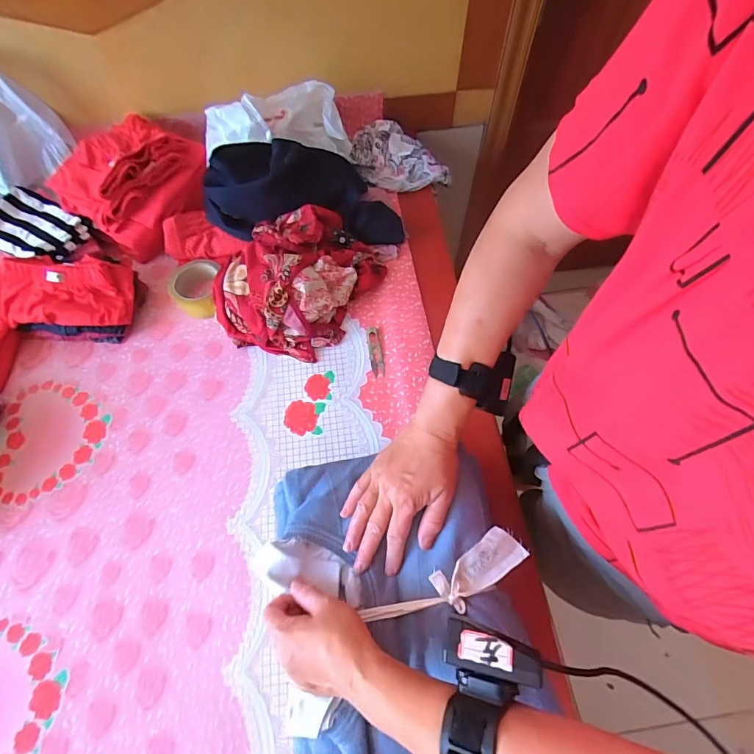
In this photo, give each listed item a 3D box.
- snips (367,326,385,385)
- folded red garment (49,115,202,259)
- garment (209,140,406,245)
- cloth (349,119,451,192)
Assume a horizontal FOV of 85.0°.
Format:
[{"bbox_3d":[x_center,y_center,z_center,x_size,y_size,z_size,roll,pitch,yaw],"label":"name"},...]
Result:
[{"bbox_3d":[-0.003,-0.040,0.702,0.023,0.008,0.103,-8,63,-2],"label":"snips"},{"bbox_3d":[-0.442,-0.365,0.760,0.177,0.102,0.230,29,68,15],"label":"folded red garment"},{"bbox_3d":[-0.124,-0.334,0.751,0.348,0.132,0.173,1,62,-18],"label":"garment"},{"bbox_3d":[0.053,-0.455,0.864,0.208,0.036,0.147,11,81,-7],"label":"cloth"}]

